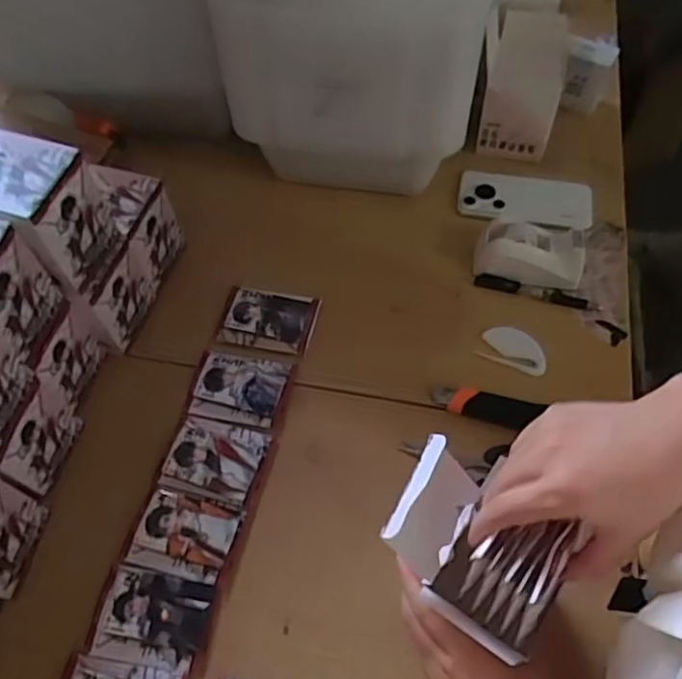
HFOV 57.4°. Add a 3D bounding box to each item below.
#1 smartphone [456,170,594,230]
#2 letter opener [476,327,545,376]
[{"bbox_3d":[0.224,-0.174,0.757,0.157,0.012,0.074,5,59,5],"label":"smartphone"},{"bbox_3d":[0.186,0.009,0.664,0.070,0.011,0.045,22,62,14],"label":"letter opener"}]

